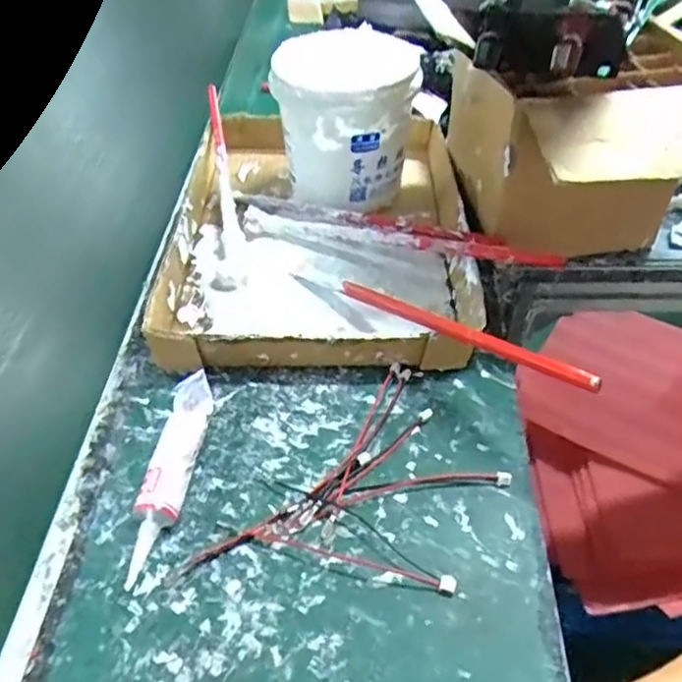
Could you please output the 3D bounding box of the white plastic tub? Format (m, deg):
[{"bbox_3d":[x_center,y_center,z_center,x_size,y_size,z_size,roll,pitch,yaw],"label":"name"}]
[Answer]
[{"bbox_3d":[0.001,-0.199,0.556,0.112,0.129,0.116,0,47,0],"label":"white plastic tub"}]

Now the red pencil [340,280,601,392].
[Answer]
[{"bbox_3d":[0.071,-0.008,0.405,0.008,0.013,0.204,-34,38,-27],"label":"red pencil"}]

